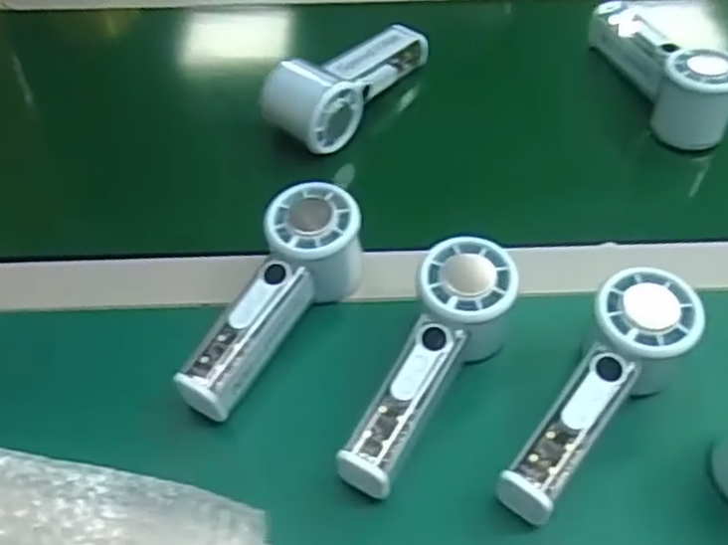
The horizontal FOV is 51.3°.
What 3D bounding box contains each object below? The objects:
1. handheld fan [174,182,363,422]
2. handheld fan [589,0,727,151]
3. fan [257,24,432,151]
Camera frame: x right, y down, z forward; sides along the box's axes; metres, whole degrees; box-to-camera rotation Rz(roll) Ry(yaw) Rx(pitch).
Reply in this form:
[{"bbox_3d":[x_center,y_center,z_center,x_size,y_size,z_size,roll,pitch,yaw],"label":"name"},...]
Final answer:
[{"bbox_3d":[-0.055,0.020,0.470,0.054,0.056,0.154,25,69,19],"label":"handheld fan"},{"bbox_3d":[0.239,-0.167,0.603,0.047,0.062,0.155,-15,54,-11],"label":"handheld fan"},{"bbox_3d":[-0.016,-0.157,0.596,0.063,0.047,0.161,27,57,20],"label":"fan"}]

